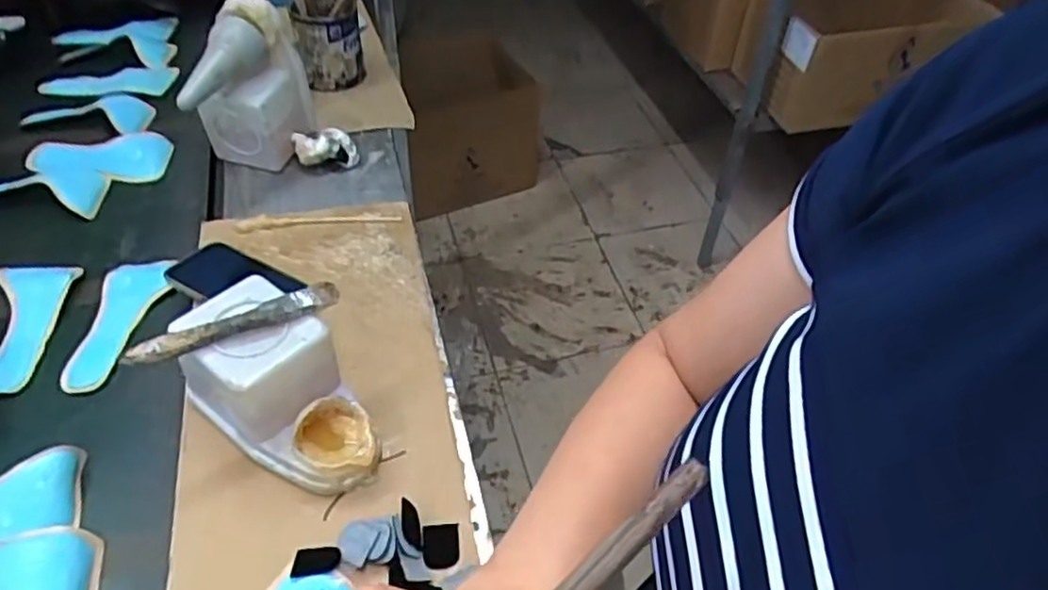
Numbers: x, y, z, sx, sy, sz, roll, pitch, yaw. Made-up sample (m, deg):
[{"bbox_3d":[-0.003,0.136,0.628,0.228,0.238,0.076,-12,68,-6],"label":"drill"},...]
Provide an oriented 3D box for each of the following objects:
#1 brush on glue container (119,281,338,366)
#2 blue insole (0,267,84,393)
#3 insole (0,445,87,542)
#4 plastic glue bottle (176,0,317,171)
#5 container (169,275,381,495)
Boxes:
[{"bbox_3d":[-0.249,0.023,0.604,0.174,0.022,0.024,-23,52,-22],"label":"brush on glue container"},{"bbox_3d":[-0.550,0.032,0.766,0.073,0.026,0.172,-7,47,-9],"label":"blue insole"},{"bbox_3d":[-0.495,0.190,0.615,0.195,0.046,0.084,-9,48,-11],"label":"insole"},{"bbox_3d":[-0.351,-0.261,0.890,0.110,0.198,0.142,7,47,3],"label":"plastic glue bottle"},{"bbox_3d":[-0.214,0.087,0.626,0.184,0.113,0.104,31,52,24],"label":"container"}]

